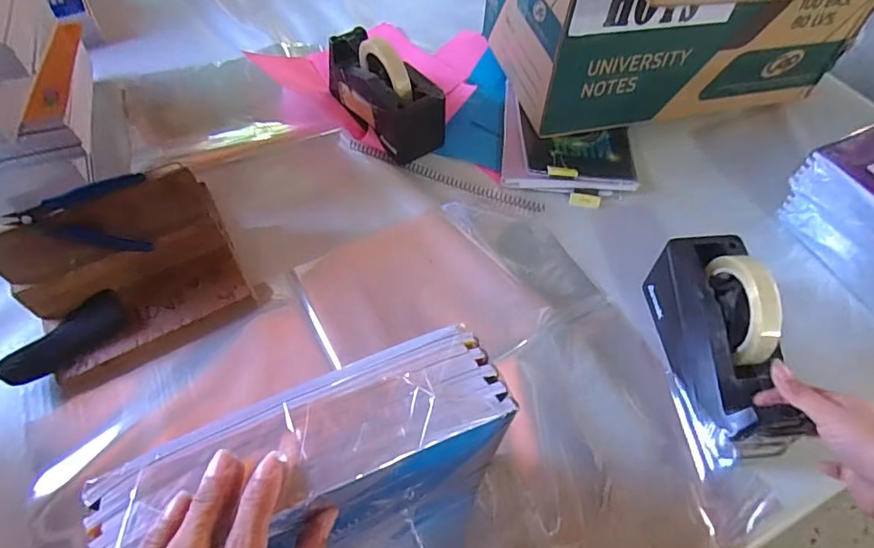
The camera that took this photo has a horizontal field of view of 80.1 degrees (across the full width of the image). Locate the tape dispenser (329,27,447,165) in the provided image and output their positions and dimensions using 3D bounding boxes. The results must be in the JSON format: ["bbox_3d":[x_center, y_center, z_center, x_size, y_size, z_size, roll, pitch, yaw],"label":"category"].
[{"bbox_3d":[-0.078,-0.256,0.716,0.080,0.117,0.195,-35,64,-21],"label":"tape dispenser"}]

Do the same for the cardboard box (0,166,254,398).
[{"bbox_3d":[-0.330,0.000,0.552,0.228,0.120,0.139,-31,62,-19],"label":"cardboard box"}]

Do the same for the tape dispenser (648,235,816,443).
[{"bbox_3d":[0.273,0.054,0.490,0.072,0.117,0.195,-2,57,-1],"label":"tape dispenser"}]

